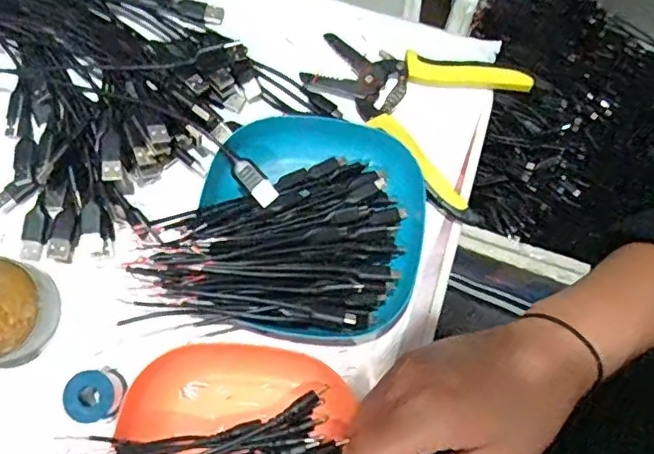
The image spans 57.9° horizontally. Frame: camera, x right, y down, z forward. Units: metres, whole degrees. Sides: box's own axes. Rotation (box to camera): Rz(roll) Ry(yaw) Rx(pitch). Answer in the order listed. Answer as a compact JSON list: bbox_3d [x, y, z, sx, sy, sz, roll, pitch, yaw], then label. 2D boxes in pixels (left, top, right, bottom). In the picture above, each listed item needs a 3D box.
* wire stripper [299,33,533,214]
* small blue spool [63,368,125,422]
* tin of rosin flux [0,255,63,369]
[{"bbox_3d":[0.056,-0.090,0.414,0.140,0.021,0.102,30,79,5],"label":"wire stripper"},{"bbox_3d":[-0.141,0.102,0.358,0.028,0.024,0.028,0,78,-1],"label":"small blue spool"},{"bbox_3d":[-0.206,0.052,0.373,0.062,0.028,0.062,0,78,-1],"label":"tin of rosin flux"}]

